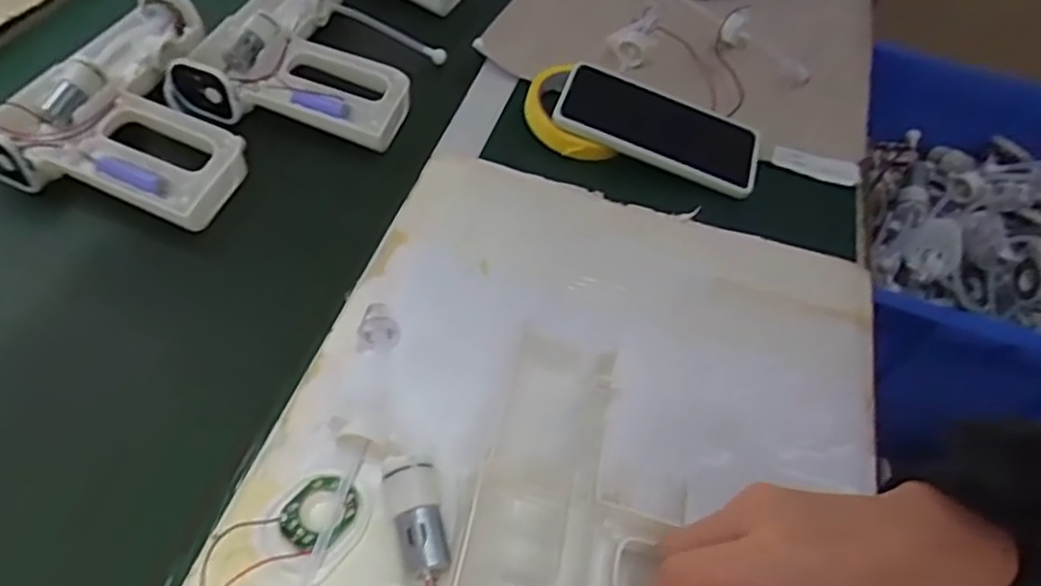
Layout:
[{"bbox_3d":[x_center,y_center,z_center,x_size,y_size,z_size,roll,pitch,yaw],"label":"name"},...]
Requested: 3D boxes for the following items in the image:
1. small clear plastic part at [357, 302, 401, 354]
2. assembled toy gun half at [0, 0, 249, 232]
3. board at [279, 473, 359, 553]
[{"bbox_3d":[-0.088,0.020,0.421,0.025,0.018,0.026,-7,52,-10],"label":"small clear plastic part"},{"bbox_3d":[-0.292,-0.159,0.552,0.184,0.042,0.218,14,51,7],"label":"assembled toy gun half"},{"bbox_3d":[-0.105,0.113,0.358,0.033,0.005,0.040,31,55,20],"label":"board"}]

